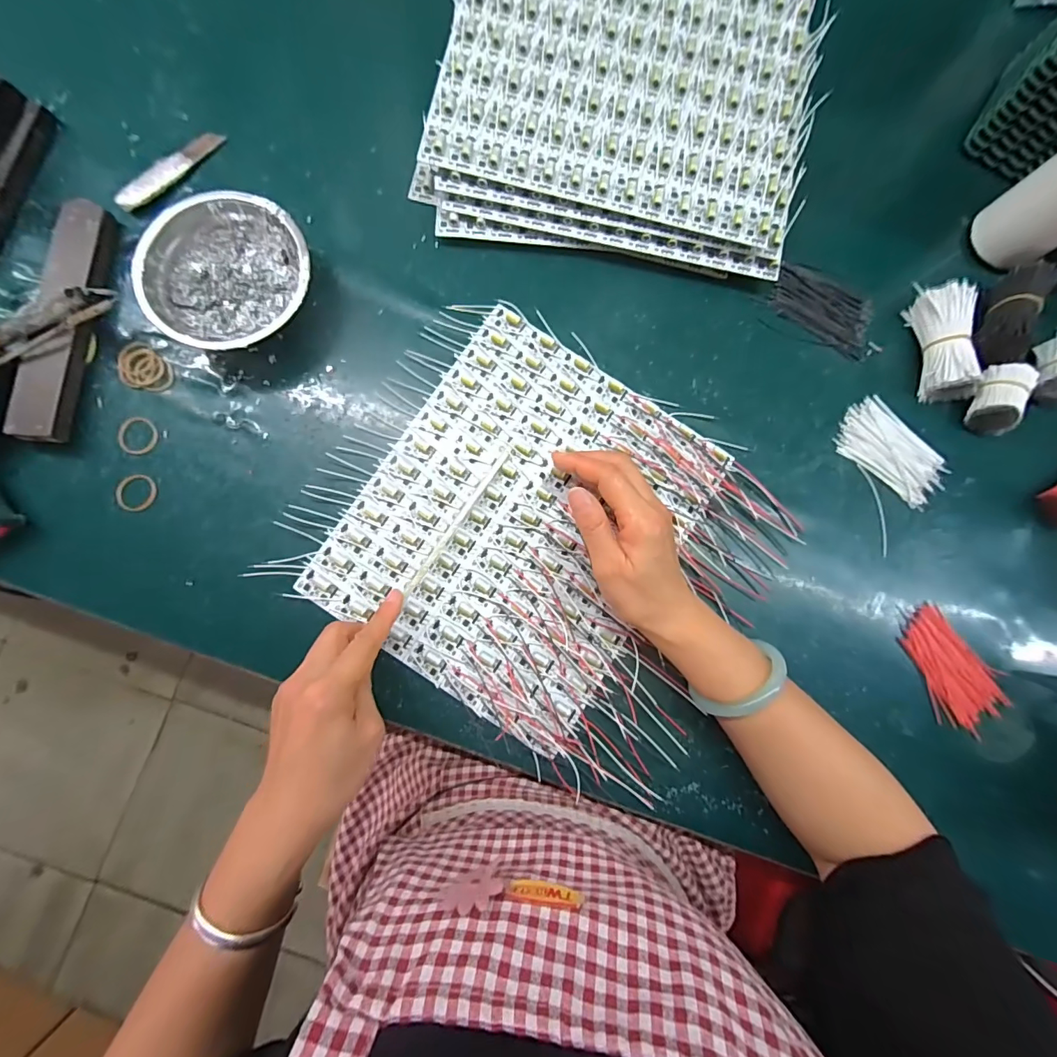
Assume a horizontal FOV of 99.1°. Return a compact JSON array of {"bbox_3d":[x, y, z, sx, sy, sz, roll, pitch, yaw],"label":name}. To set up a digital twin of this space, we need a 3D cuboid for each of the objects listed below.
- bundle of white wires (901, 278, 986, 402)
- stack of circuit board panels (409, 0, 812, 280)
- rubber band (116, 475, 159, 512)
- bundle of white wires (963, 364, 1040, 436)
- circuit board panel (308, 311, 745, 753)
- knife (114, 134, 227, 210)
[{"bbox_3d":[0.357,-0.159,0.385,0.033,0.036,0.095,-4,85,-2],"label":"bundle of white wires"},{"bbox_3d":[0.079,-0.376,0.389,0.317,0.040,0.284,9,85,-2],"label":"stack of circuit board panels"},{"bbox_3d":[-0.313,-0.029,0.359,0.028,0.004,0.031,21,85,0],"label":"rubber band"},{"bbox_3d":[0.395,-0.109,0.383,0.038,0.036,0.051,17,85,-1],"label":"bundle of white wires"},{"bbox_3d":[-0.002,-0.005,0.367,0.241,0.013,0.281,34,84,0],"label":"circuit board panel"},{"bbox_3d":[-0.308,-0.309,0.388,0.022,0.010,0.103,45,85,2],"label":"knife"}]

